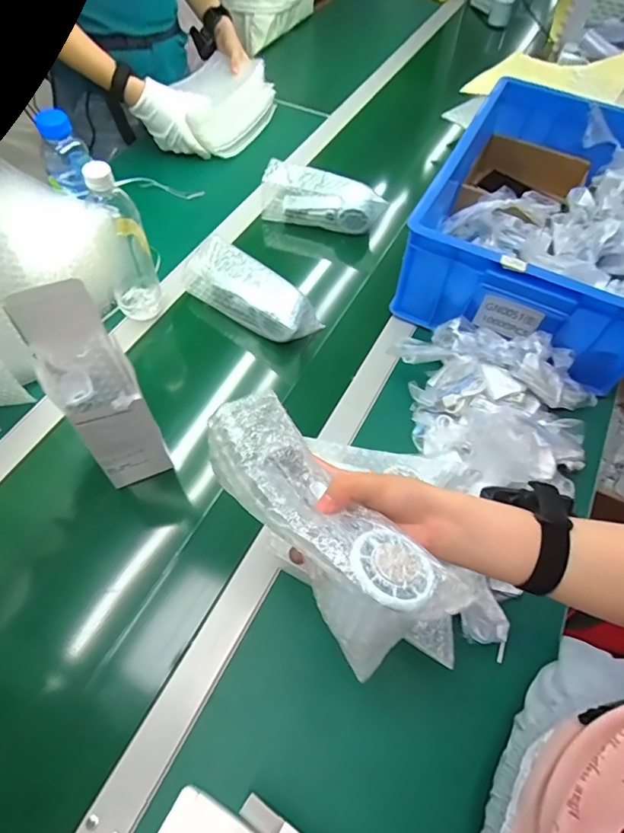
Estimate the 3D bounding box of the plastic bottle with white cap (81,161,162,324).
[{"bbox_3d":[-0.261,-0.240,0.660,0.067,0.220,0.079,-18,61,-12],"label":"plastic bottle with white cap"}]

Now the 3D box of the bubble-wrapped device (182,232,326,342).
[{"bbox_3d":[-0.088,-0.178,0.714,0.212,0.066,0.075,33,63,17],"label":"bubble-wrapped device"}]

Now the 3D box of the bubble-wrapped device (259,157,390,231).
[{"bbox_3d":[0.021,-0.375,0.835,0.206,0.069,0.058,12,59,6],"label":"bubble-wrapped device"}]

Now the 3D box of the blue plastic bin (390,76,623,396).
[{"bbox_3d":[0.379,-0.301,0.749,0.363,0.156,0.465,24,61,13],"label":"blue plastic bin"}]

